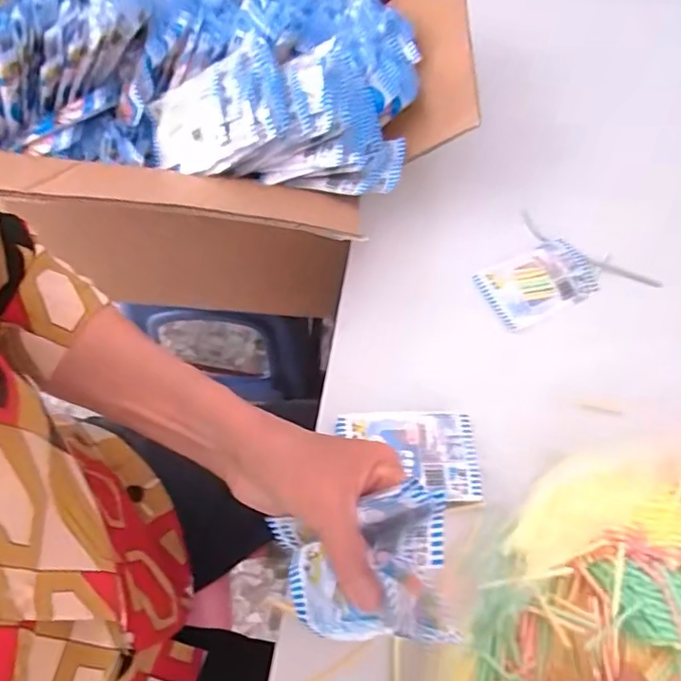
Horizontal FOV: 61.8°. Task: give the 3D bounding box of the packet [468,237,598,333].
[{"bbox_3d":[0.187,-0.055,0.535,0.102,0.016,0.065,-25,69,-13],"label":"packet"}]

